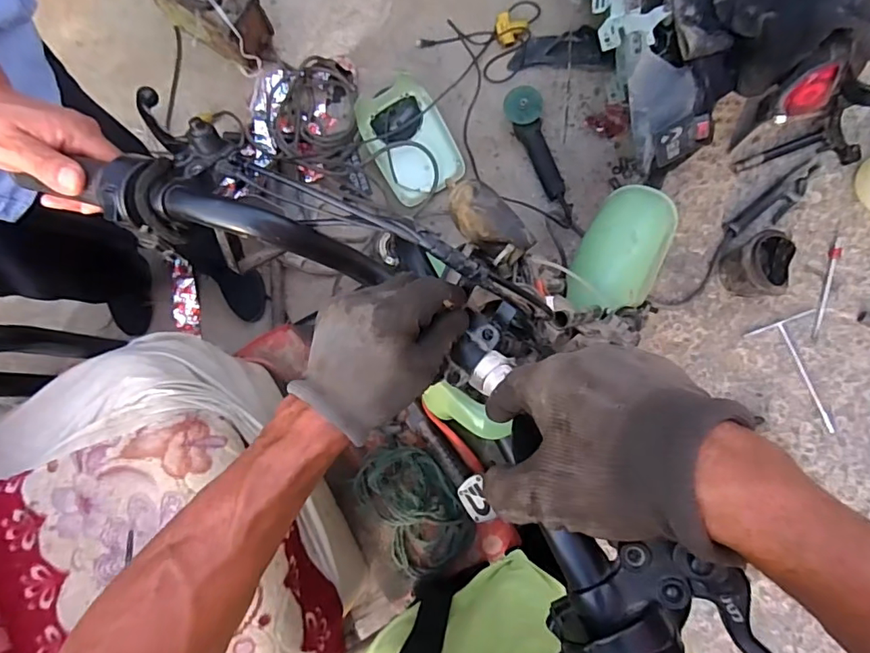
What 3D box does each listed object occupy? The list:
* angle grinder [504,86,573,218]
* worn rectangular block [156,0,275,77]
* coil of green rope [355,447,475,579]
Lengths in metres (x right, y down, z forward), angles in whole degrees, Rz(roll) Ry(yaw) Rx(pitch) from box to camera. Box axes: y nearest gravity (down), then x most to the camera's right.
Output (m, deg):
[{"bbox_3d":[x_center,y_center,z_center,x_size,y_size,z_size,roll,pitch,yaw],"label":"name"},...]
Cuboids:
[{"bbox_3d":[0.302,-0.475,1.410,0.107,0.089,0.361,-28,81,1],"label":"angle grinder"},{"bbox_3d":[-0.580,-0.831,1.381,0.299,0.198,0.152,34,86,9],"label":"worn rectangular block"},{"bbox_3d":[-0.041,0.343,0.989,0.166,0.051,0.249,-31,81,0],"label":"coil of green rope"}]

